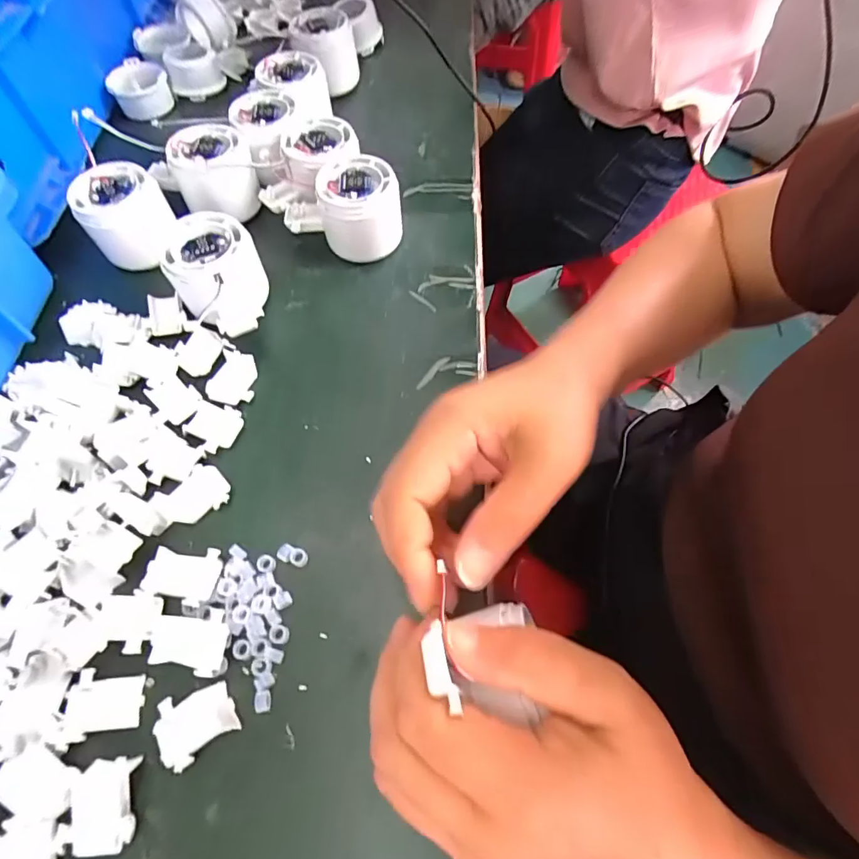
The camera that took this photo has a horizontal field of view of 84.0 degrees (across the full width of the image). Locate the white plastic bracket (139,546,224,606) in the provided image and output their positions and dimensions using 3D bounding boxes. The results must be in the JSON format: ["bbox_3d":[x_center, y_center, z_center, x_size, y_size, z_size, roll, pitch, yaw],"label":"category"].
[{"bbox_3d":[-0.129,0.075,0.248,0.037,0.009,0.028,7,63,0],"label":"white plastic bracket"}]

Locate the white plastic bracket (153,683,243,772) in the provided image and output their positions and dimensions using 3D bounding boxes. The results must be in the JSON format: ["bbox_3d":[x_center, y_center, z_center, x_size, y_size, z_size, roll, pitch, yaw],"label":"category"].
[{"bbox_3d":[-0.109,0.136,0.223,0.033,0.007,0.029,-27,68,-16],"label":"white plastic bracket"}]

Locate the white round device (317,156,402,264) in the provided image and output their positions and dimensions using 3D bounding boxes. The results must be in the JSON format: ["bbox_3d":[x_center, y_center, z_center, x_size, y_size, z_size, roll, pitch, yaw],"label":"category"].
[{"bbox_3d":[-0.050,-0.162,0.350,0.056,0.052,0.051,1,63,-3],"label":"white round device"}]

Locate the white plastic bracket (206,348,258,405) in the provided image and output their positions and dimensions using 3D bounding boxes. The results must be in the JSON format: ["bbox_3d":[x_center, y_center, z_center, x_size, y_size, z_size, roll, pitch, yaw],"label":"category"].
[{"bbox_3d":[-0.126,-0.035,0.307,0.028,0.009,0.035,10,63,2],"label":"white plastic bracket"}]

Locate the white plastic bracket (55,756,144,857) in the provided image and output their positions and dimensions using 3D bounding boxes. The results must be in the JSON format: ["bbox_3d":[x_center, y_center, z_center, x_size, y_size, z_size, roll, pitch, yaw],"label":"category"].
[{"bbox_3d":[-0.143,0.164,0.208,0.030,0.005,0.033,3,63,-2],"label":"white plastic bracket"}]

